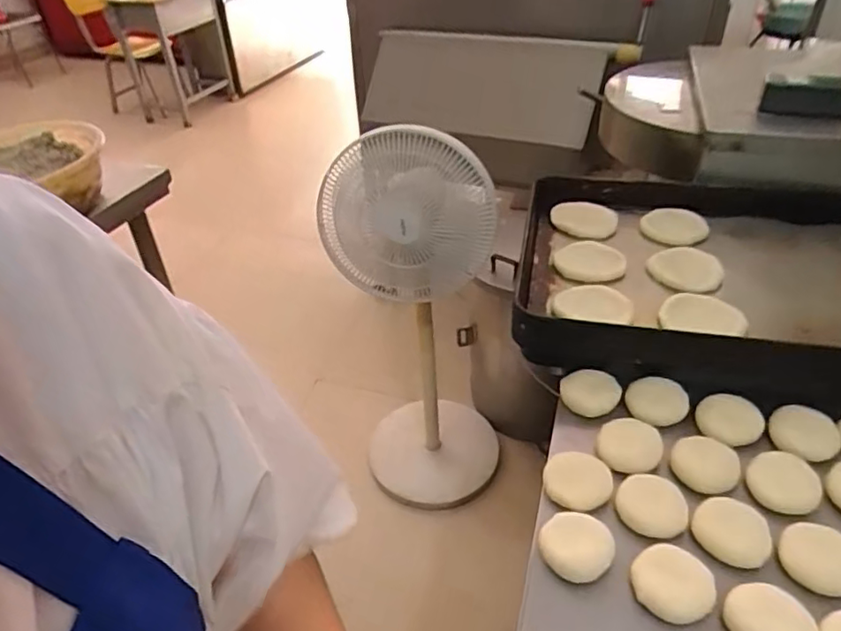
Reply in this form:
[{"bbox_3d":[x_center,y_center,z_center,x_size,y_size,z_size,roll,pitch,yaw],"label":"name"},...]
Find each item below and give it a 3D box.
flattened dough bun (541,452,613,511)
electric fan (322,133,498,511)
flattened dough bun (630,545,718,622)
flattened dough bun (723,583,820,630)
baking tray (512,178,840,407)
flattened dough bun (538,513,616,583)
[{"bbox_3d":[0.165,0.173,0.627,0.067,0.015,0.061,-3,39,2],"label":"flattened dough bun"},{"bbox_3d":[-0.005,0.039,1.409,0.351,0.945,0.360,-9,38,-8],"label":"electric fan"},{"bbox_3d":[0.227,0.242,0.536,0.065,0.024,0.060,-3,39,2],"label":"flattened dough bun"},{"bbox_3d":[0.300,0.262,0.507,0.062,0.024,0.067,-3,39,2],"label":"flattened dough bun"},{"bbox_3d":[0.453,-0.059,0.840,0.588,0.082,0.425,9,39,15],"label":"baking tray"},{"bbox_3d":[0.151,0.222,0.573,0.064,0.022,0.066,-3,39,2],"label":"flattened dough bun"}]

